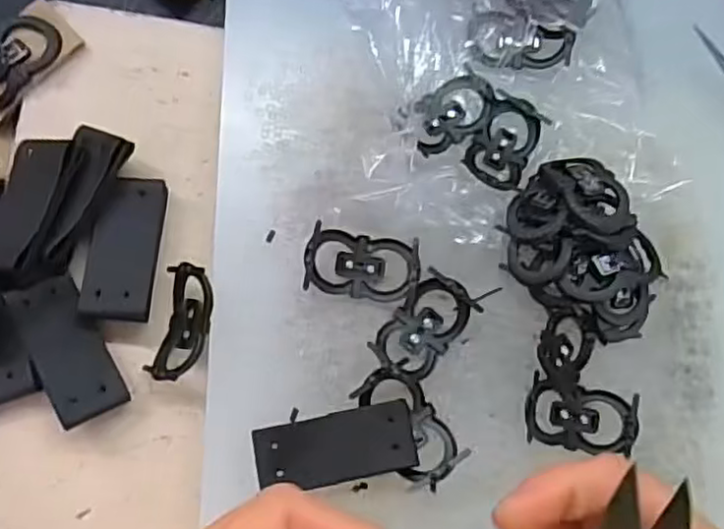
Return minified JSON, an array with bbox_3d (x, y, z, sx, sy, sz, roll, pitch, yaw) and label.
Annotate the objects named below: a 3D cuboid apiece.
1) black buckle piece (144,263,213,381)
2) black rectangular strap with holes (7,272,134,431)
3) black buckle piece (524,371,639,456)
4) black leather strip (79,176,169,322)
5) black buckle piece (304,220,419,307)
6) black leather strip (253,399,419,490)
[{"bbox_3d":[-0.074,0.024,0.279,0.026,0.011,0.048,5,86,40],"label":"black buckle piece"},{"bbox_3d":[-0.118,0.034,0.272,0.027,0.004,0.058,-23,83,-33],"label":"black rectangular strap with holes"},{"bbox_3d":[0.091,0.064,0.284,0.047,0.014,0.027,13,79,-6],"label":"black buckle piece"},{"bbox_3d":[-0.099,-0.007,0.284,0.027,0.005,0.060,12,72,-23],"label":"black leather strip"},{"bbox_3d":[0.000,0.000,0.280,0.047,0.012,0.027,9,79,-7],"label":"black buckle piece"},{"bbox_3d":[-0.010,0.072,0.265,0.062,0.004,0.026,-11,70,-5],"label":"black leather strip"}]

